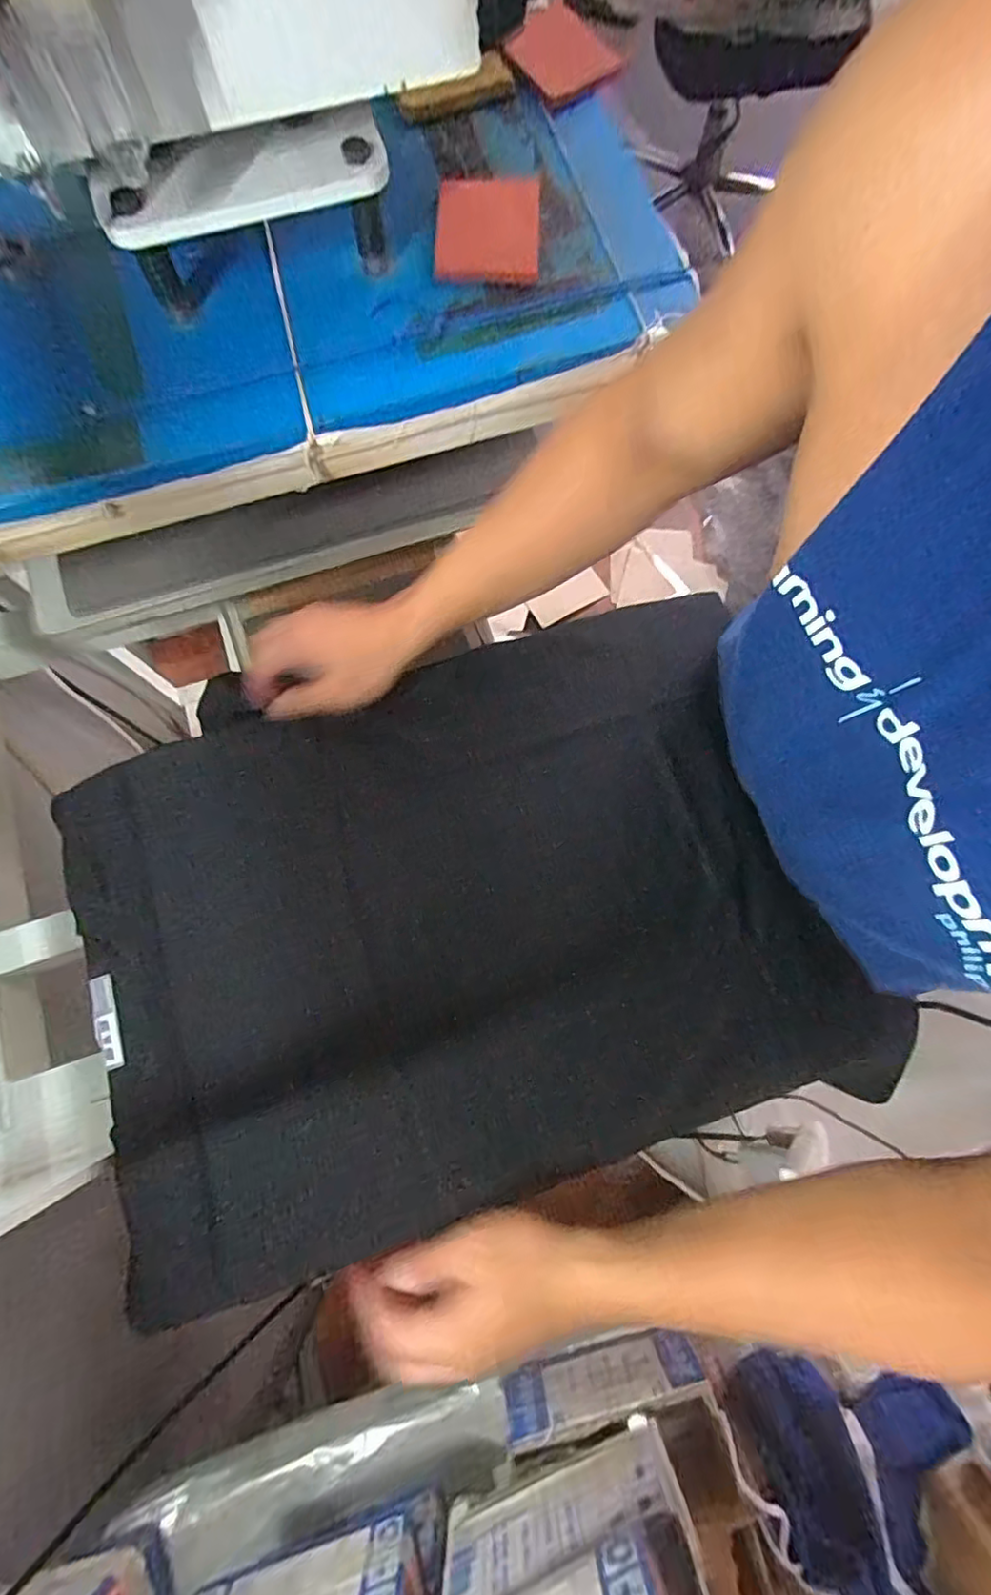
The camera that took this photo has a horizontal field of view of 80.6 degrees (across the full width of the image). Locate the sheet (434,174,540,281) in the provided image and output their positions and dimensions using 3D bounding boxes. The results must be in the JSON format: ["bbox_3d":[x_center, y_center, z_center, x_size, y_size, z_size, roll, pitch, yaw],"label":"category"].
[{"bbox_3d":[-0.005,-0.436,0.444,0.076,0.011,0.103,2,76,1],"label":"sheet"}]

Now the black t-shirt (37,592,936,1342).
[{"bbox_3d":[-0.031,0.083,0.451,0.529,0.027,0.397,-16,77,-4],"label":"black t-shirt"}]

